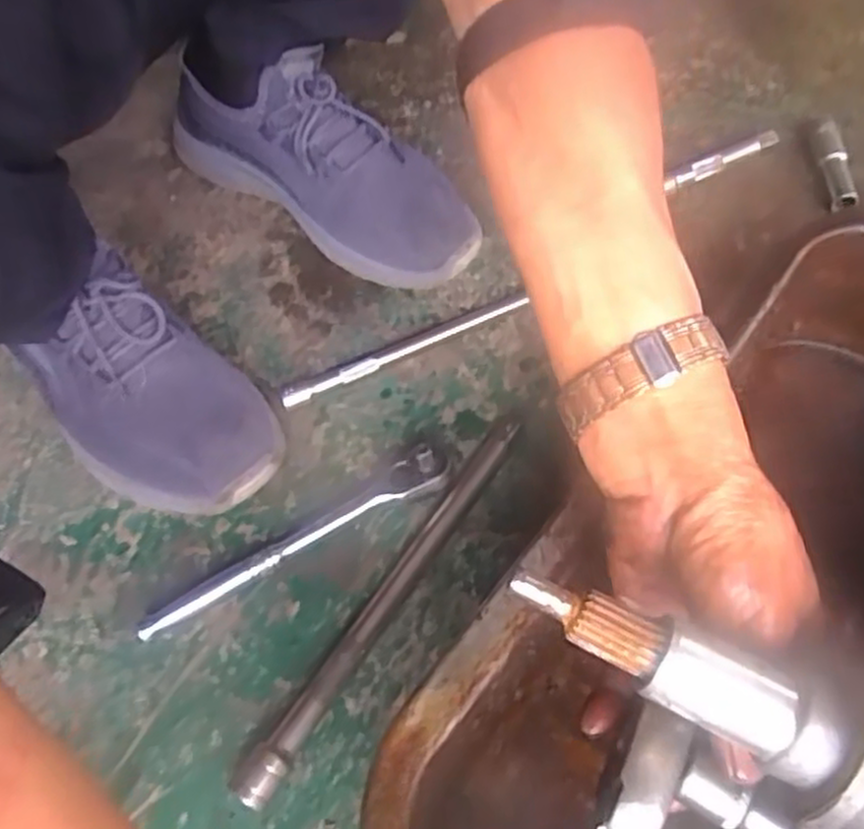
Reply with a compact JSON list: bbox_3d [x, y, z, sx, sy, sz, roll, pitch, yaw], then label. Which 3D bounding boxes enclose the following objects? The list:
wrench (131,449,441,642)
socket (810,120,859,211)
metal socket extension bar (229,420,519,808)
[{"bbox_3d":[-0.077,0.069,0.438,0.190,0.028,0.023,-26,61,-12],"label":"wrench"},{"bbox_3d":[0.290,-0.178,0.556,0.017,0.015,0.080,0,59,3],"label":"socket"},{"bbox_3d":[-0.023,0.096,0.423,0.022,0.018,0.244,28,65,18],"label":"metal socket extension bar"}]

